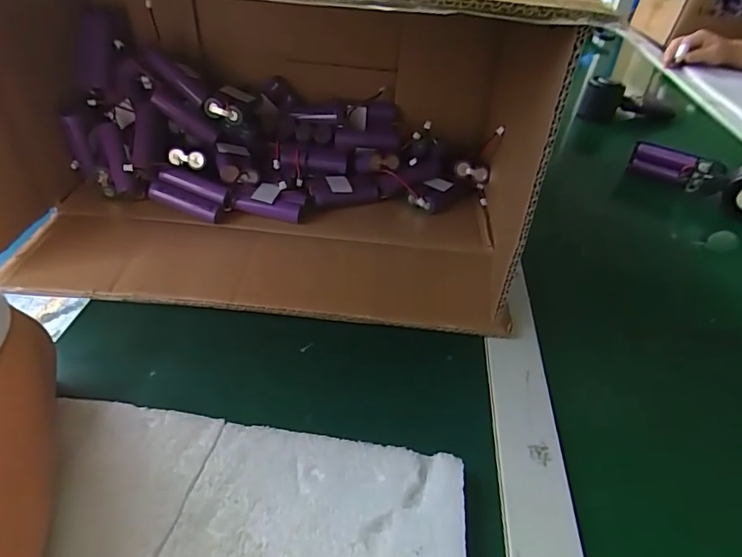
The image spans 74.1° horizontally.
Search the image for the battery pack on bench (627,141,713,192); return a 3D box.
[{"bbox_3d":[0.368,-0.138,0.607,0.086,0.042,0.016,29,45,25],"label":"battery pack on bench"}]

